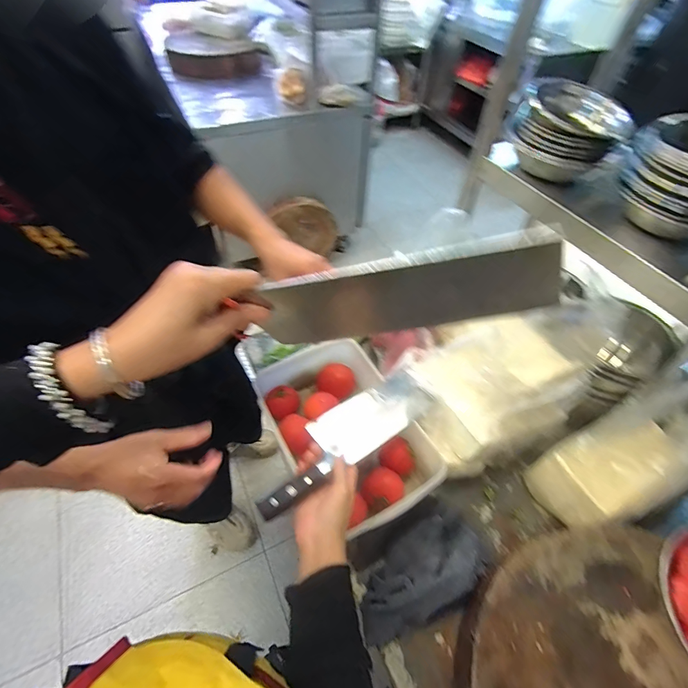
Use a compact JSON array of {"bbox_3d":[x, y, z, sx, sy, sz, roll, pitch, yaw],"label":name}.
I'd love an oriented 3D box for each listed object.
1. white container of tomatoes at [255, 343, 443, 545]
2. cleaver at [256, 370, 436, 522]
[{"bbox_3d":[-0.005,0.140,0.603,0.200,0.097,0.302,-23,57,-19],"label":"white container of tomatoes"},{"bbox_3d":[0.010,0.127,0.532,0.091,0.022,0.312,39,48,25],"label":"cleaver"}]

